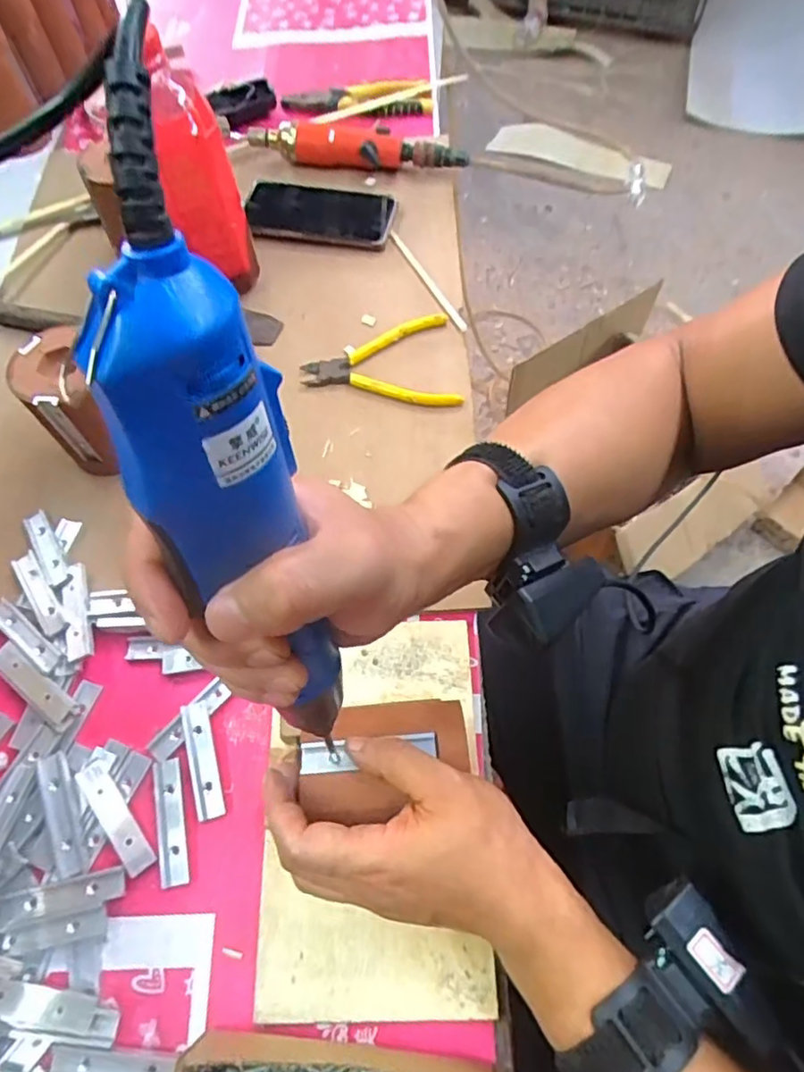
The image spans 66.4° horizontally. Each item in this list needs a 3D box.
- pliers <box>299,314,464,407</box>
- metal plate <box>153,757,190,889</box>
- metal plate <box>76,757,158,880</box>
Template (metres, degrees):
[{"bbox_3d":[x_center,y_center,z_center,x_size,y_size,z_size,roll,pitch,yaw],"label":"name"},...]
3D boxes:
[{"bbox_3d":[-0.021,-0.157,0.569,0.138,0.017,0.101,-8,64,-5],"label":"pliers"},{"bbox_3d":[-0.159,0.195,0.422,0.018,0.006,0.079,-12,64,-7],"label":"metal plate"},{"bbox_3d":[-0.194,0.191,0.417,0.018,0.004,0.078,-32,76,-26],"label":"metal plate"}]

